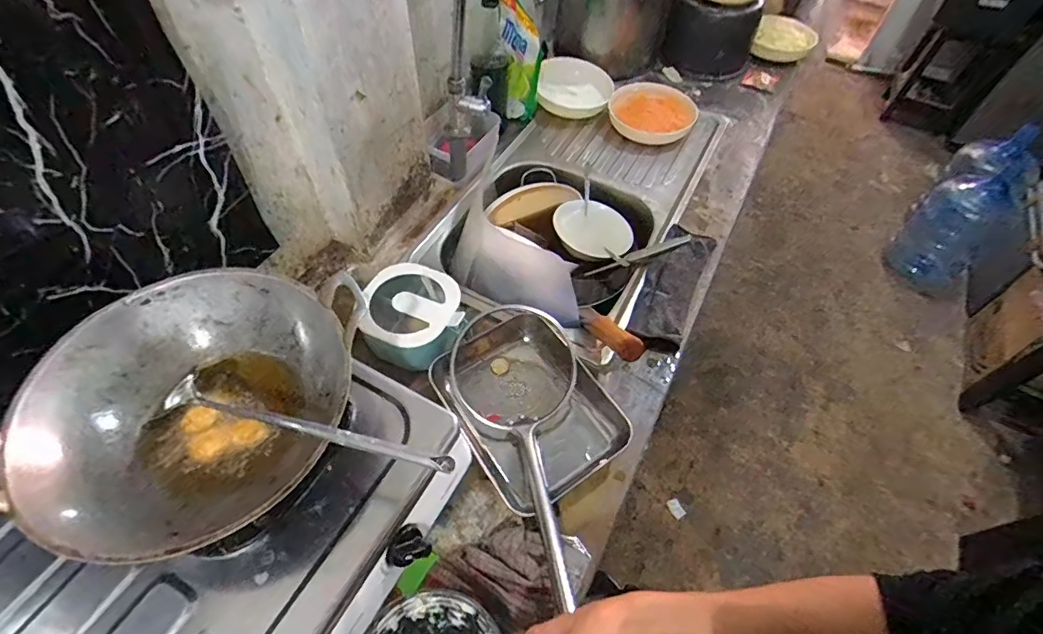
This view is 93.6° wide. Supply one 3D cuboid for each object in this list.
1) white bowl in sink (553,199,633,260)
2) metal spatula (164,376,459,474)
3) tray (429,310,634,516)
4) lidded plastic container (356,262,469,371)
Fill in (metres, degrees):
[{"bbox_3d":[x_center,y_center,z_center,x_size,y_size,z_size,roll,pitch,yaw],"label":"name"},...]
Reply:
[{"bbox_3d":[0.133,-0.159,0.925,0.145,0.046,0.138,1,55,-1],"label":"white bowl in sink"},{"bbox_3d":[-0.194,0.095,0.448,0.280,0.021,0.033,12,55,6],"label":"metal spatula"},{"bbox_3d":[0.002,0.110,0.675,0.191,0.051,0.258,-26,60,-19],"label":"tray"},{"bbox_3d":[-0.157,0.002,0.720,0.141,0.078,0.143,-5,55,-6],"label":"lidded plastic container"}]

